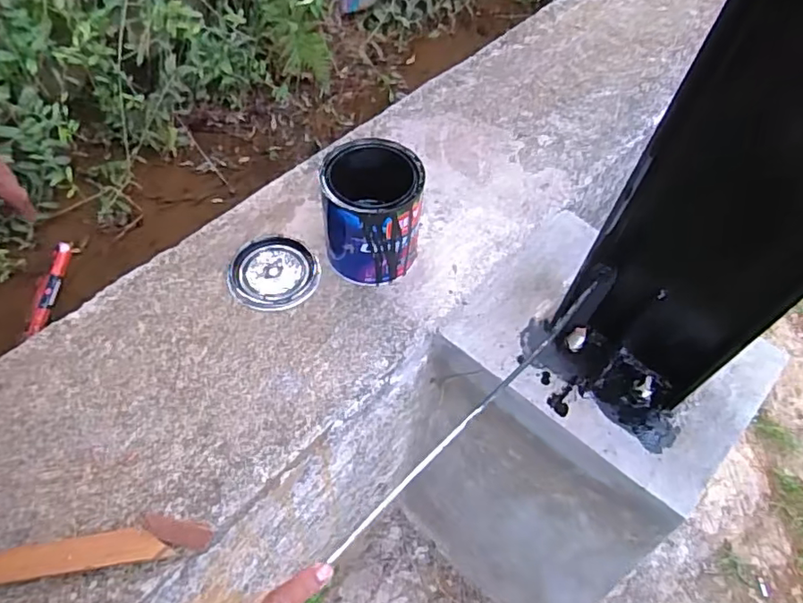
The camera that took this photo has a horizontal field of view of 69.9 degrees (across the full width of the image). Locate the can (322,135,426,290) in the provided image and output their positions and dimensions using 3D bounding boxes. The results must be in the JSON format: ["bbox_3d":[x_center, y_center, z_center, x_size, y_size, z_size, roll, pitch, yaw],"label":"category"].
[{"bbox_3d":[-0.032,-0.098,0.644,0.100,0.124,0.110,2,56,-2],"label":"can"}]

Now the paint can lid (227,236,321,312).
[{"bbox_3d":[-0.147,-0.034,0.662,0.100,0.008,0.097,2,56,-2],"label":"paint can lid"}]

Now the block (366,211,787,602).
[{"bbox_3d":[0.212,0.221,0.858,0.334,0.561,0.322,34,60,17],"label":"block"}]

